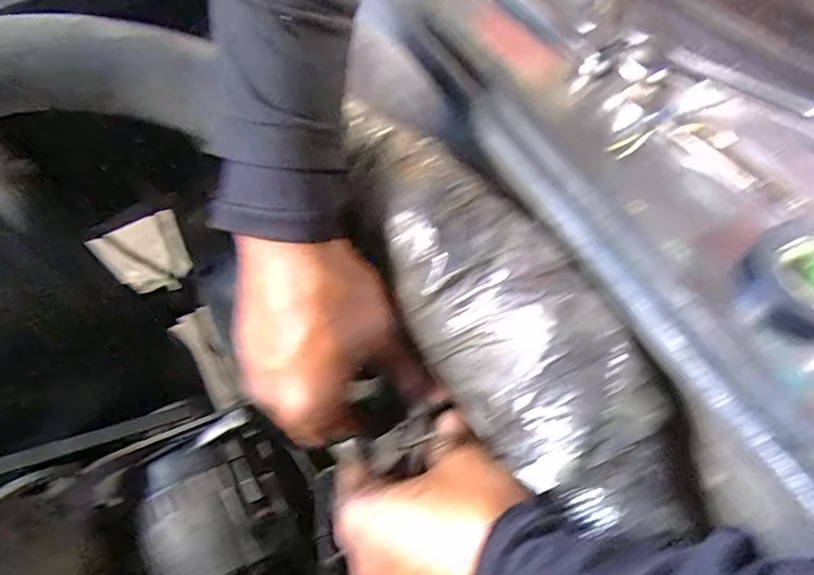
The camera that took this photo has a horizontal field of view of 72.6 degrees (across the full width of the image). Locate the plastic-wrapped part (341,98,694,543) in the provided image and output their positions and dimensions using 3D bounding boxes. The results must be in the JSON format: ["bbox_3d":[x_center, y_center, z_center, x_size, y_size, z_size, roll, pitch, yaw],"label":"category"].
[{"bbox_3d":[0.042,0.003,0.272,0.077,0.045,0.238,-28,62,-13],"label":"plastic-wrapped part"}]

